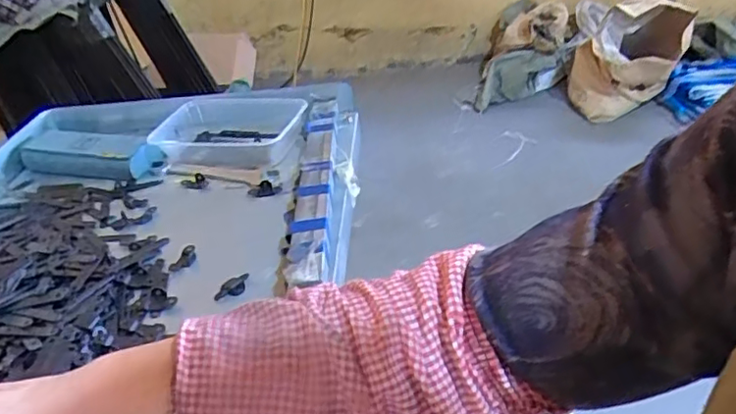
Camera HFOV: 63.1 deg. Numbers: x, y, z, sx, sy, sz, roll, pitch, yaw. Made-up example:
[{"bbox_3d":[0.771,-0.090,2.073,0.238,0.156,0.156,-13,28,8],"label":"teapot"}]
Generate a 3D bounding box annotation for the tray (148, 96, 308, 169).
[{"bbox_3d":[-0.161,-0.087,0.692,0.170,0.043,0.116,0,34,10],"label":"tray"}]

